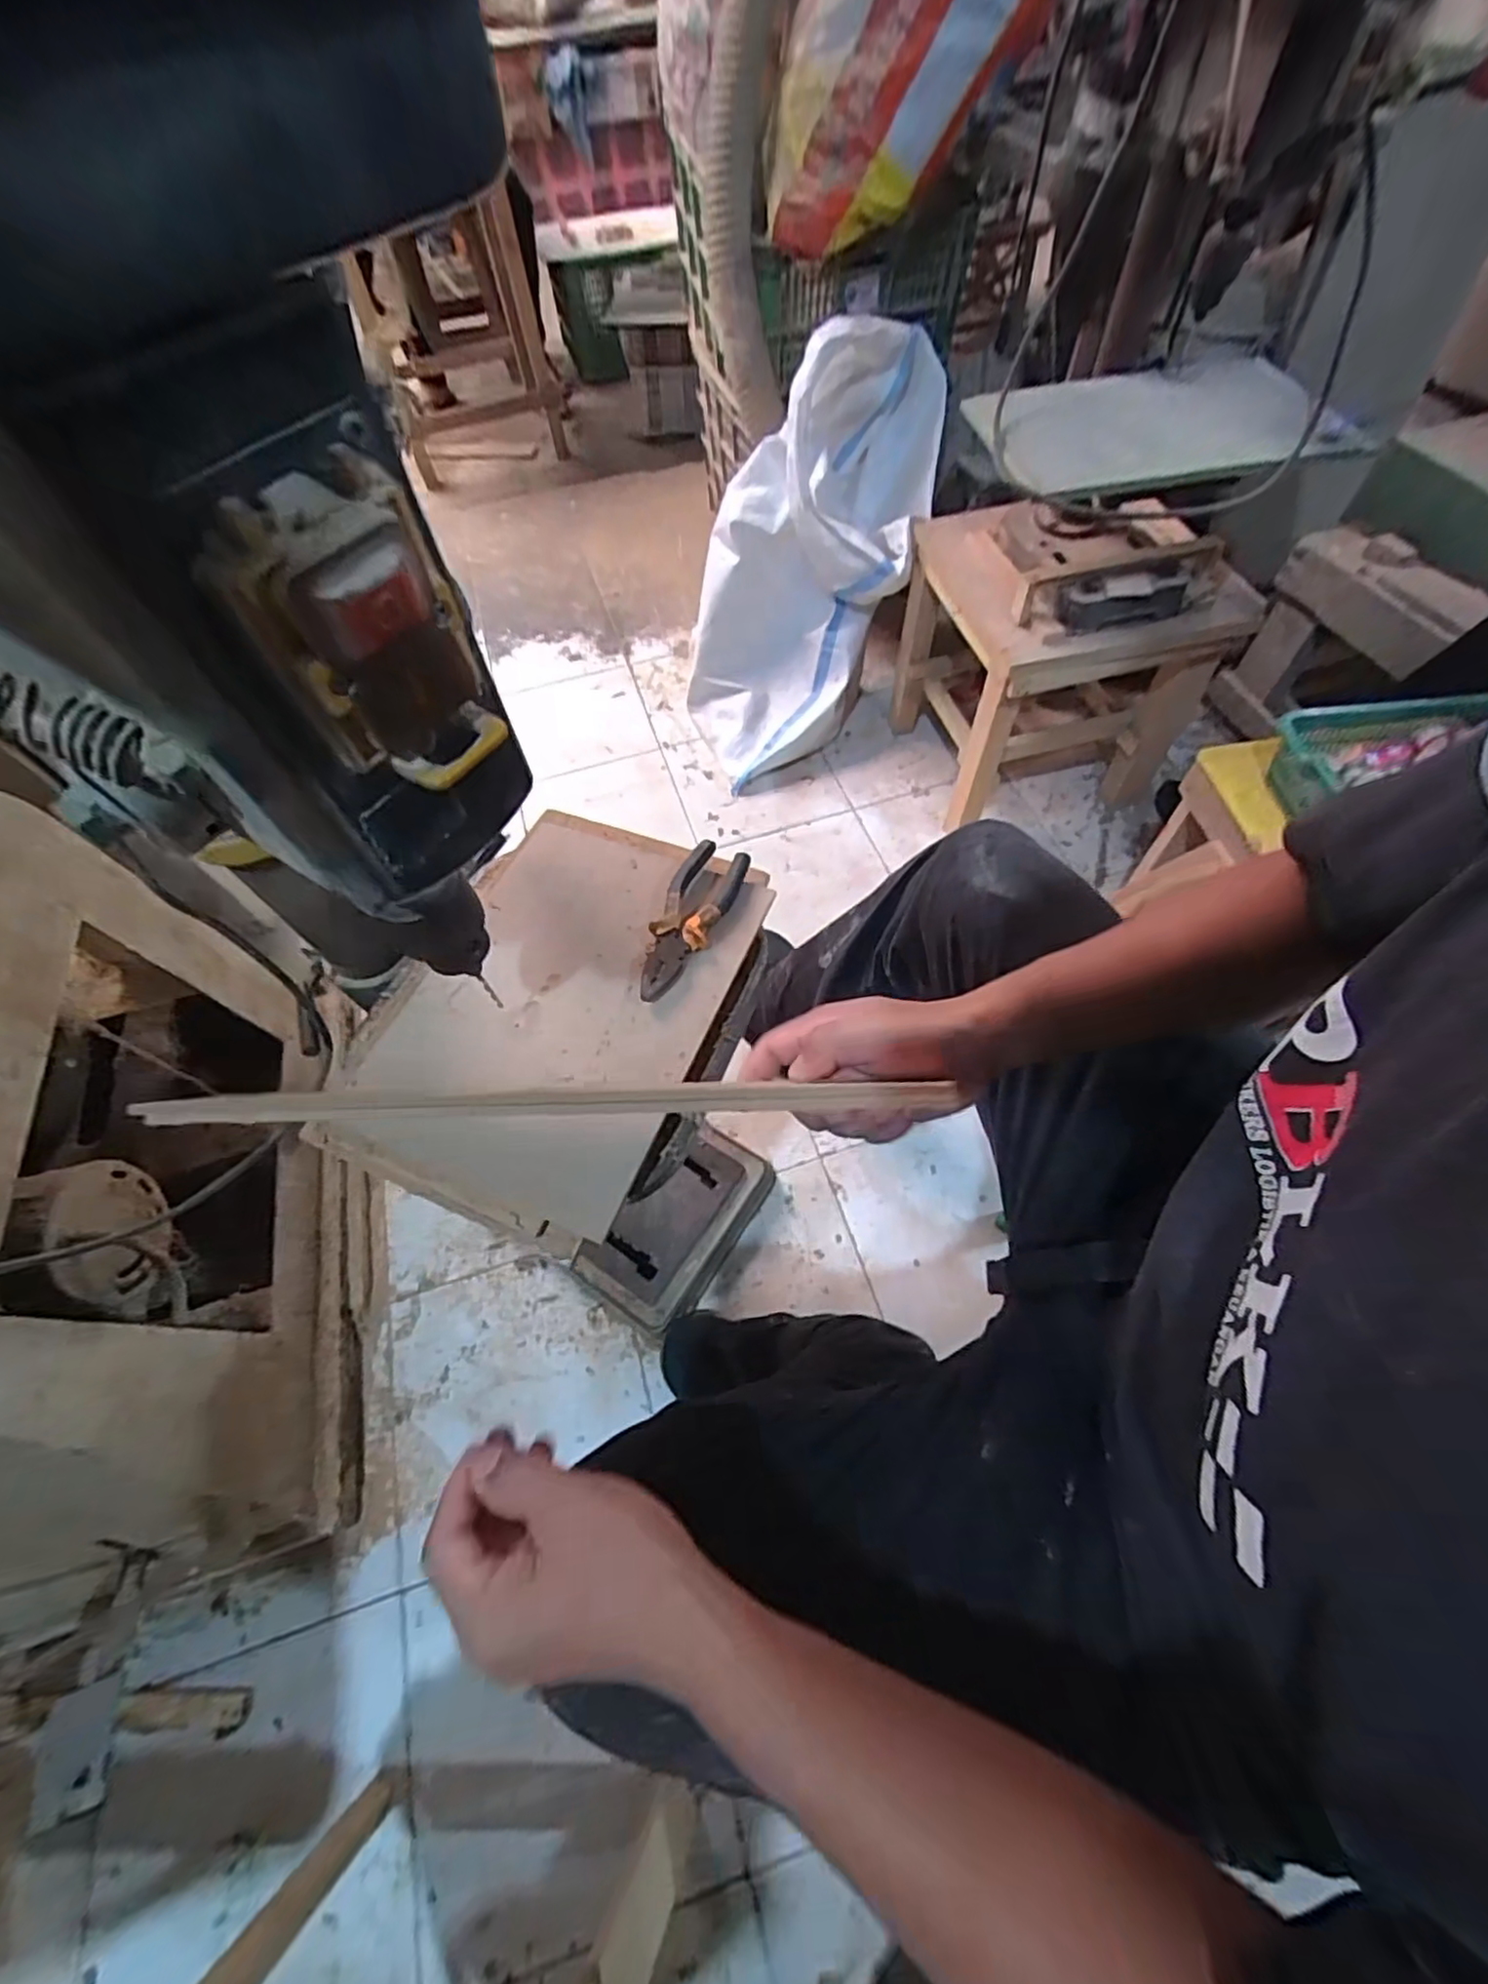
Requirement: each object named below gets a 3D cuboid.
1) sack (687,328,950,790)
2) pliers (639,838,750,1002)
[{"bbox_3d":[0.108,-0.722,1.179,0.340,0.681,0.218,37,30,22],"label":"sack"},{"bbox_3d":[-0.042,-0.055,0.498,0.043,0.016,0.139,21,63,15],"label":"pliers"}]

